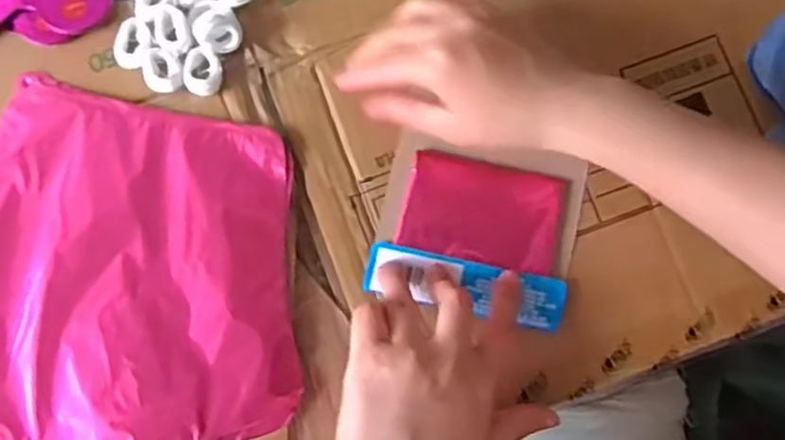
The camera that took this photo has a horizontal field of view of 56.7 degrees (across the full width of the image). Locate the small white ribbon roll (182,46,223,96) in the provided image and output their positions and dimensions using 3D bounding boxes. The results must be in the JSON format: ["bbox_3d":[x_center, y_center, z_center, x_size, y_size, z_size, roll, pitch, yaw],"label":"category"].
[{"bbox_3d":[-0.113,-0.088,0.431,0.022,0.011,0.027,1,78,1],"label":"small white ribbon roll"}]

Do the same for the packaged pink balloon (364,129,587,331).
[{"bbox_3d":[0.051,0.003,0.430,0.112,0.015,0.098,13,79,3],"label":"packaged pink balloon"}]

